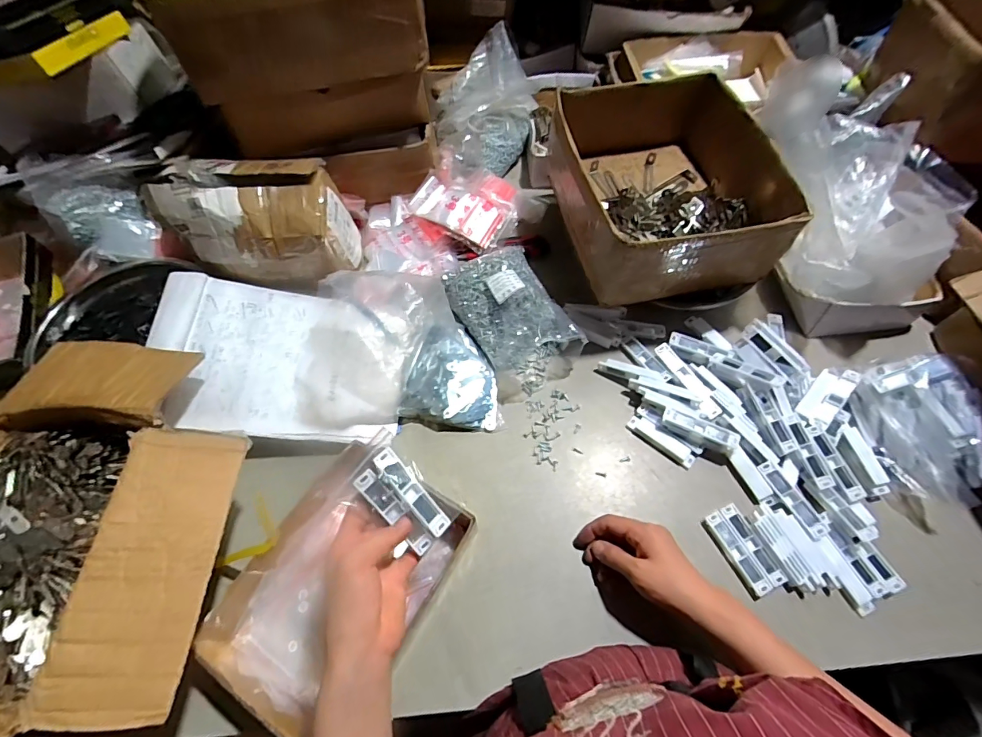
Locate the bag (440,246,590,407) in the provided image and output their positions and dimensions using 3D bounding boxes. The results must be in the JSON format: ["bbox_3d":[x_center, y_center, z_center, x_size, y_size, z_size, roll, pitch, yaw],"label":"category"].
[{"bbox_3d":[0.028,-0.087,0.652,0.141,0.083,0.210,-23,63,-11],"label":"bag"}]

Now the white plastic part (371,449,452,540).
[{"bbox_3d":[-0.073,0.116,0.418,0.021,0.016,0.095,-40,98,-19],"label":"white plastic part"}]

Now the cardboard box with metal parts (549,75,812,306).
[{"bbox_3d":[0.238,-0.251,0.642,0.254,0.142,0.299,-13,62,-6],"label":"cardboard box with metal parts"}]

